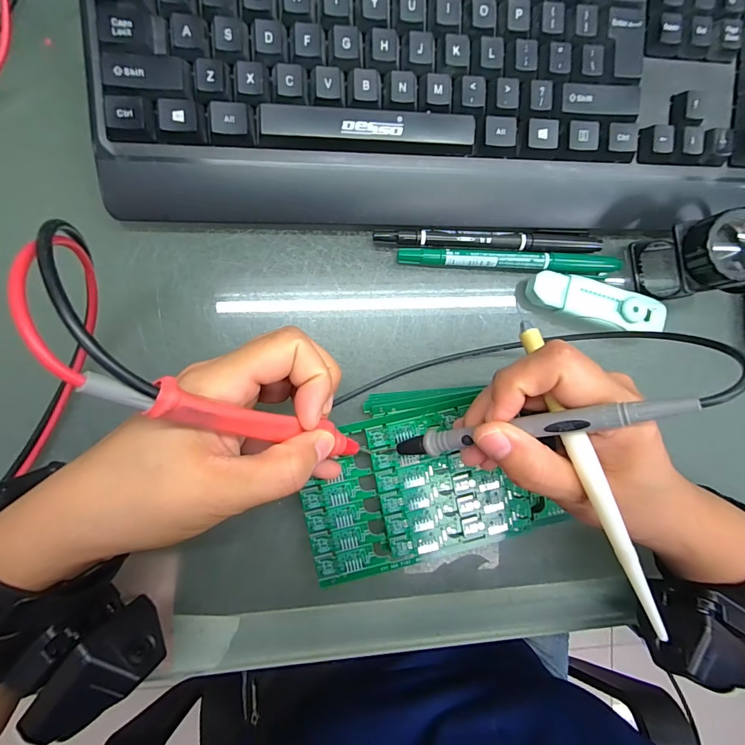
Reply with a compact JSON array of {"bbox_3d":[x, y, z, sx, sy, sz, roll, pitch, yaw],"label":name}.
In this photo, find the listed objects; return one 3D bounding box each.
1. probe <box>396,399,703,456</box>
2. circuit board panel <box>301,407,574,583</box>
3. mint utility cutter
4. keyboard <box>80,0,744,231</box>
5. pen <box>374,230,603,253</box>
[{"bbox_3d":[0.066,0.026,0.179,0.129,0.010,0.011,-16,93,33],"label":"probe"},{"bbox_3d":[0.033,0.066,0.231,0.143,0.004,0.081,-12,92,-7],"label":"circuit board panel"},{"bbox_3d":[0.139,-0.043,0.244,0.086,0.014,0.024,16,88,-7],"label":"mint utility cutter"},{"bbox_3d":[0.079,-0.163,0.226,0.437,0.042,0.159,-2,91,-7],"label":"keyboard"},{"bbox_3d":[0.072,-0.079,0.242,0.139,0.009,0.012,-2,91,-7],"label":"pen"}]

